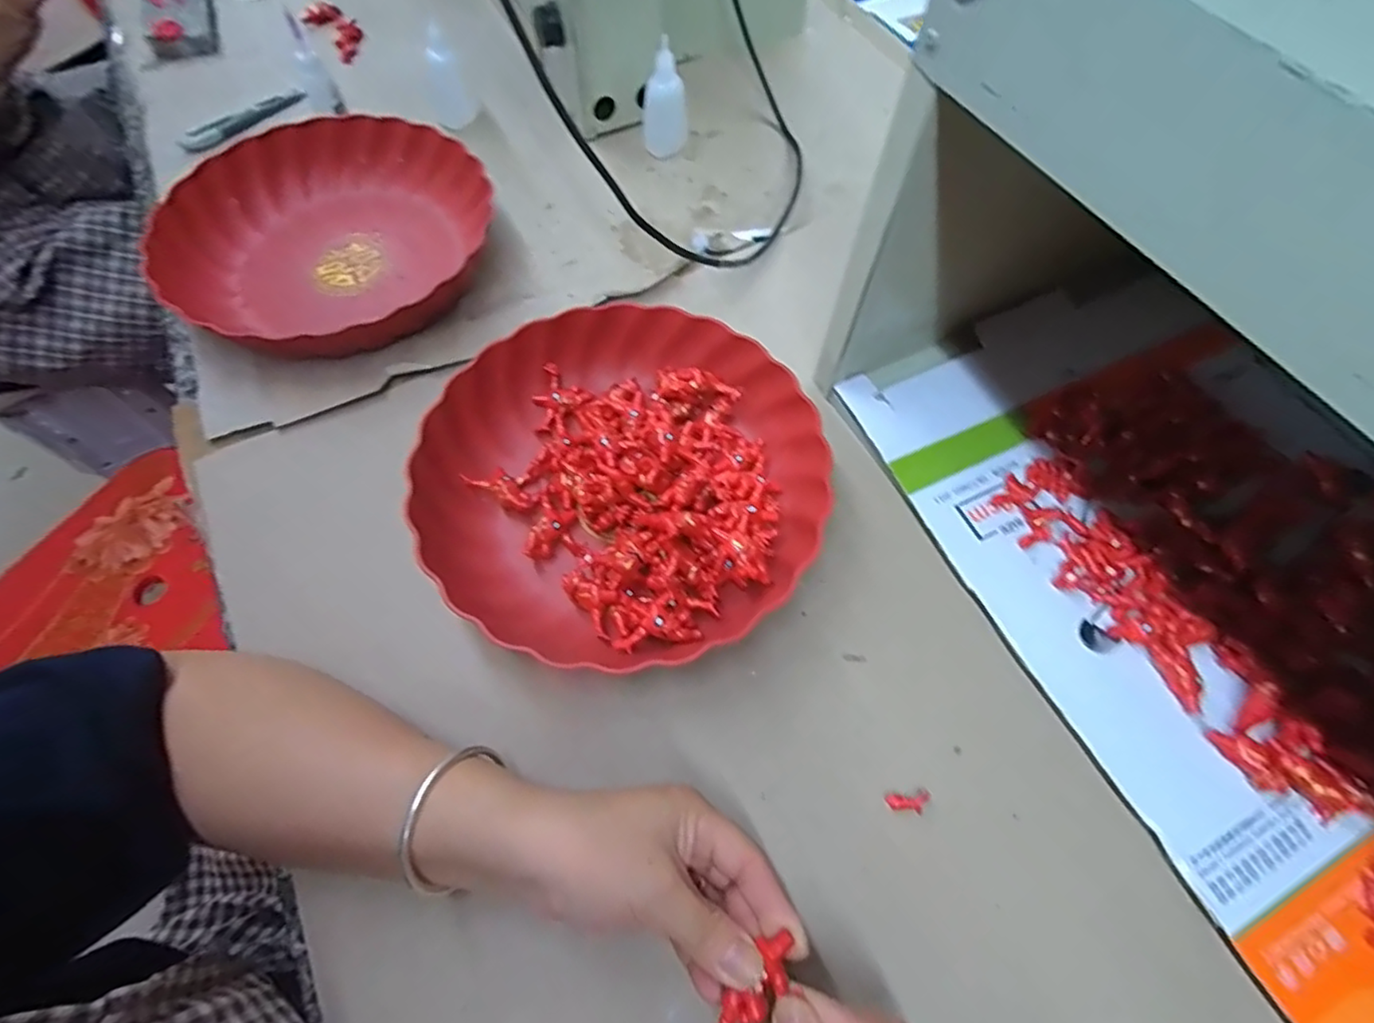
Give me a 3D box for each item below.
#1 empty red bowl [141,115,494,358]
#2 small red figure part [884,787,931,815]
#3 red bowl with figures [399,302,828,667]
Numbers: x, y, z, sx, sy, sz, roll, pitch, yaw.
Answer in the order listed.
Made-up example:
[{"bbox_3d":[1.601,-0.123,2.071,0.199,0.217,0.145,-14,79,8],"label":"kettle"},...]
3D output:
[{"bbox_3d":[-0.268,-0.206,0.485,0.217,0.071,0.234,0,63,-1],"label":"empty red bowl"},{"bbox_3d":[0.117,0.155,0.332,0.023,0.009,0.011,-10,65,-1],"label":"small red figure part"},{"bbox_3d":[-0.037,-0.025,0.393,0.232,0.058,0.232,-1,65,3],"label":"red bowl with figures"}]

